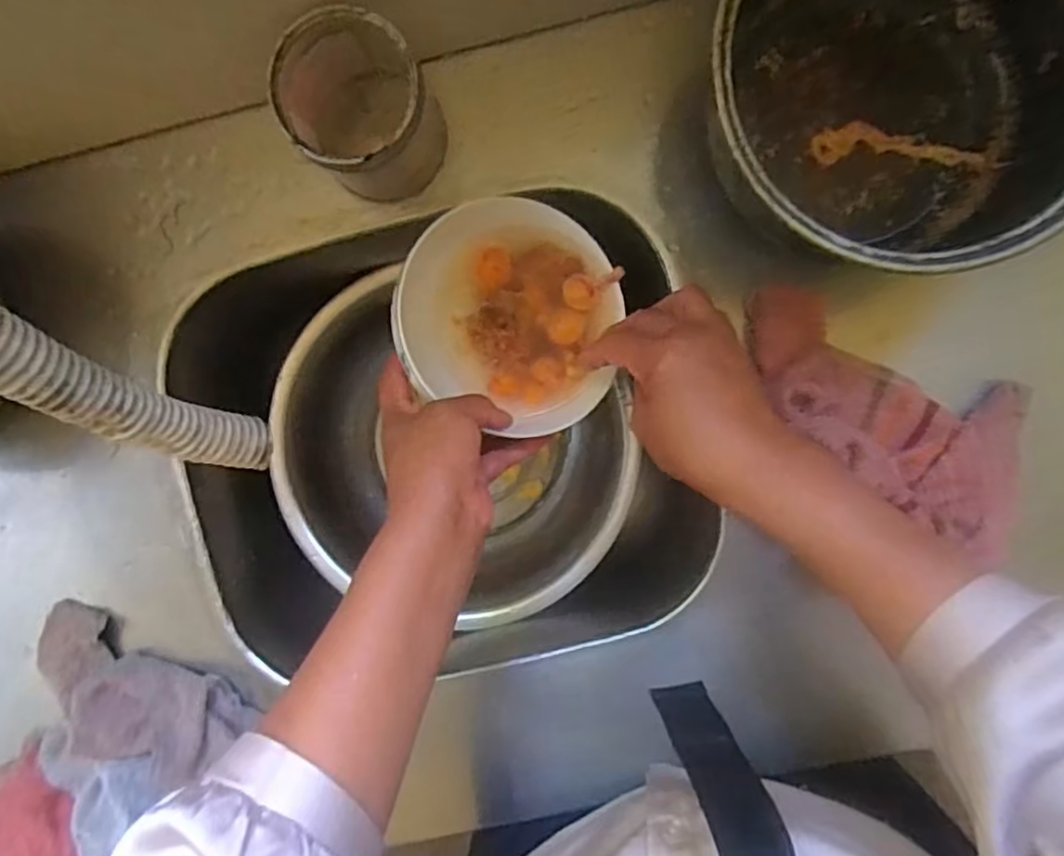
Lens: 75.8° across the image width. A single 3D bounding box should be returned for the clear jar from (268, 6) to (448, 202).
[{"bbox_3d":[-0.100,-0.191,0.409,0.077,0.086,0.087,-36,91,7],"label":"clear jar"}]

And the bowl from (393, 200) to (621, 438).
[{"bbox_3d":[-0.017,-0.080,0.468,0.156,0.043,0.141,22,96,3],"label":"bowl"}]

